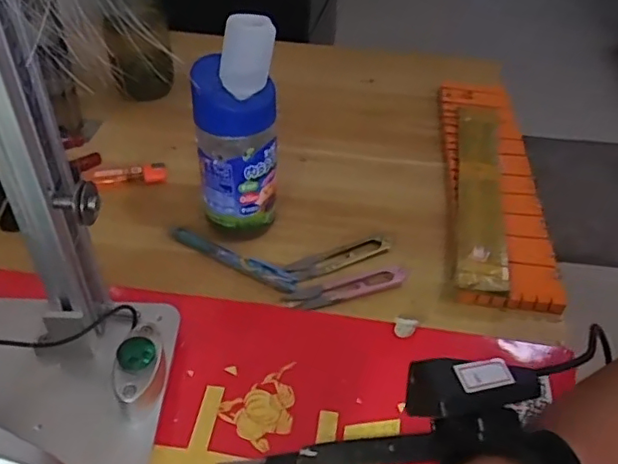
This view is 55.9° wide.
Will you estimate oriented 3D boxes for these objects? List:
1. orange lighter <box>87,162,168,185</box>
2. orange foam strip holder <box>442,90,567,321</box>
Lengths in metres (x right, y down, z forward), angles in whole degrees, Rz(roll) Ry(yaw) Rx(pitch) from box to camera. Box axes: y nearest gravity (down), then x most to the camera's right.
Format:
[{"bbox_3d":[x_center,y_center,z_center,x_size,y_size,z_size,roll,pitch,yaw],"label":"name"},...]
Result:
[{"bbox_3d":[-0.177,-0.055,0.566,0.074,0.012,0.022,-9,43,-11],"label":"orange lighter"},{"bbox_3d":[0.181,-0.060,0.580,0.084,0.018,0.325,6,42,6],"label":"orange foam strip holder"}]

